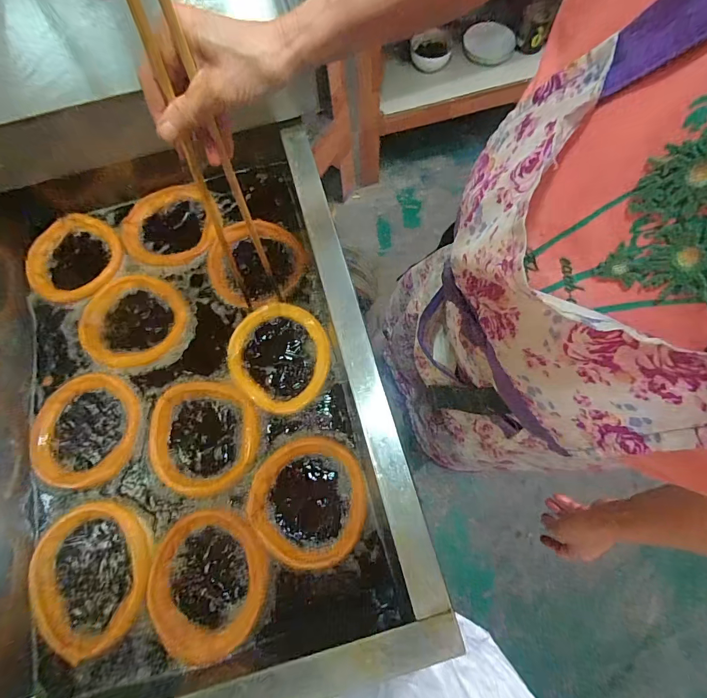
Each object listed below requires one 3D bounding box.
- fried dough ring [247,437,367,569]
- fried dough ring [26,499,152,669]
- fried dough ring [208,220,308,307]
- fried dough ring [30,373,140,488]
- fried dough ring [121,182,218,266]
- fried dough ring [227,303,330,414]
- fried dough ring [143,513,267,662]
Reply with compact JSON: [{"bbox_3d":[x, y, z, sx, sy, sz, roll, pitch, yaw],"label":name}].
[{"bbox_3d":[-0.065,0.207,0.526,0.161,0.016,0.163,-1,70,0],"label":"fried dough ring"},{"bbox_3d":[-0.357,0.305,0.513,0.170,0.024,0.169,0,70,0],"label":"fried dough ring"},{"bbox_3d":[-0.165,-0.147,0.639,0.164,0.021,0.153,0,70,0],"label":"fried dough ring"},{"bbox_3d":[-0.406,0.119,0.573,0.152,0.016,0.164,-1,70,0],"label":"fried dough ring"},{"bbox_3d":[-0.331,-0.216,0.671,0.157,0.016,0.153,0,70,0],"label":"fried dough ring"},{"bbox_3d":[-0.114,0.009,0.590,0.161,0.013,0.159,0,70,0],"label":"fried dough ring"},{"bbox_3d":[-0.193,0.308,0.501,0.157,0.019,0.173,12,70,4],"label":"fried dough ring"}]

